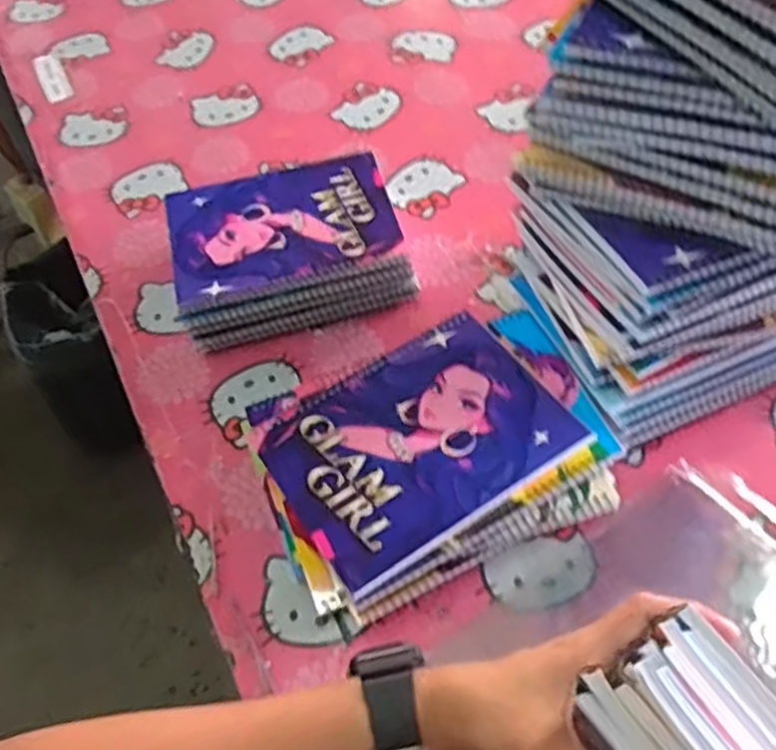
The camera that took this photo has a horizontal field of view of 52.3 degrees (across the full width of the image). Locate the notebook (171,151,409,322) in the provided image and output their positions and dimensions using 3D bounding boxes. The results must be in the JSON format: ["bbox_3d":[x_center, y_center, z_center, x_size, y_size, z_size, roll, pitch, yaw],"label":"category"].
[{"bbox_3d":[-0.093,-0.129,0.696,0.195,0.018,0.137,-13,52,-5],"label":"notebook"}]

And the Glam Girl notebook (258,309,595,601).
[{"bbox_3d":[0.021,0.044,0.557,0.195,0.008,0.148,-31,56,-17],"label":"Glam Girl notebook"}]

